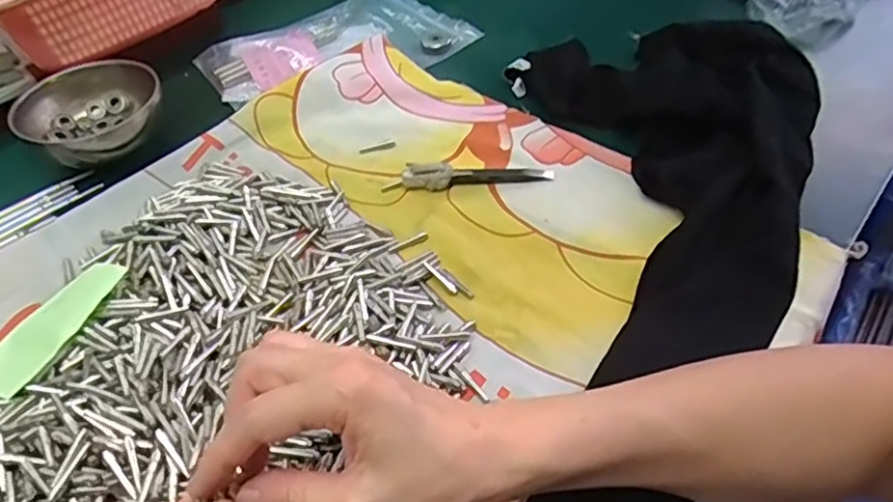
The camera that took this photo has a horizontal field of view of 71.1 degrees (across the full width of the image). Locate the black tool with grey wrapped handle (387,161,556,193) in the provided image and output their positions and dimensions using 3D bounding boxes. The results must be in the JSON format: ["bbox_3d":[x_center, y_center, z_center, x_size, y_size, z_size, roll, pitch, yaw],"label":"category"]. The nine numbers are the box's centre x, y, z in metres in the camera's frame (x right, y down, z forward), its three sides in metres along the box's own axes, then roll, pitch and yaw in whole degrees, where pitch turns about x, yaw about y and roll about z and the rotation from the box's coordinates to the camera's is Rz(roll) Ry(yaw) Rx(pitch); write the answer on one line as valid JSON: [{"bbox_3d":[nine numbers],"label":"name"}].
[{"bbox_3d":[0.016,-0.057,0.454,0.121,0.016,0.017,-4,47,1],"label":"black tool with grey wrapped handle"}]

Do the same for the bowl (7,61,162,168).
[{"bbox_3d":[-0.276,-0.105,0.492,0.092,0.051,0.086,-2,47,2],"label":"bowl"}]

